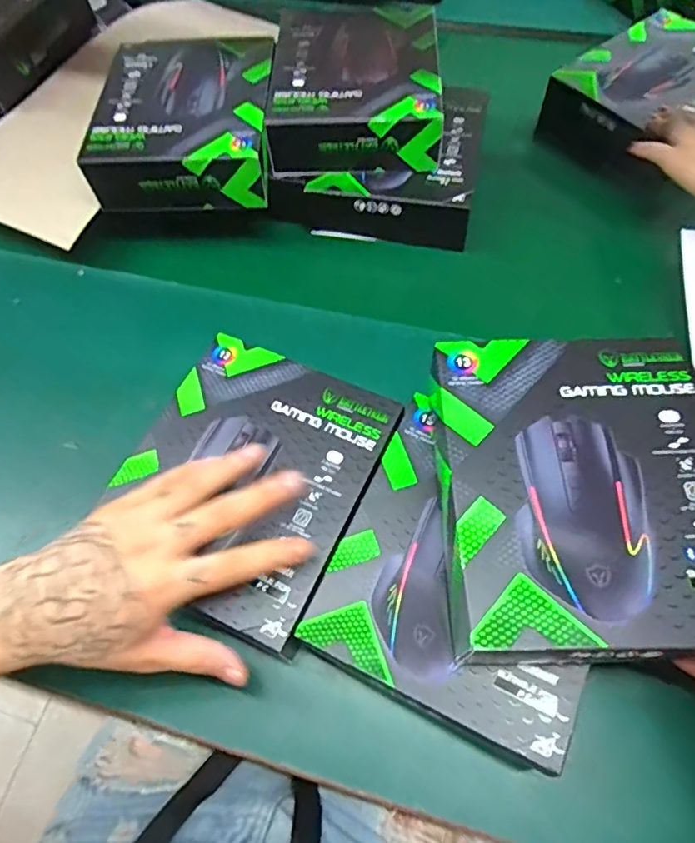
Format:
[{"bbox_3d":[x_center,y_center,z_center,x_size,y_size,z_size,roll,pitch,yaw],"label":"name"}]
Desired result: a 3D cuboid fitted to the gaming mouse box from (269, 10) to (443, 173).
[{"bbox_3d":[0.009,-0.331,0.532,0.154,0.048,0.187,1,62,4],"label":"gaming mouse box"}]

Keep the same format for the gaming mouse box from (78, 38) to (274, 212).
[{"bbox_3d":[-0.149,-0.289,0.520,0.155,0.057,0.176,0,62,3],"label":"gaming mouse box"}]

